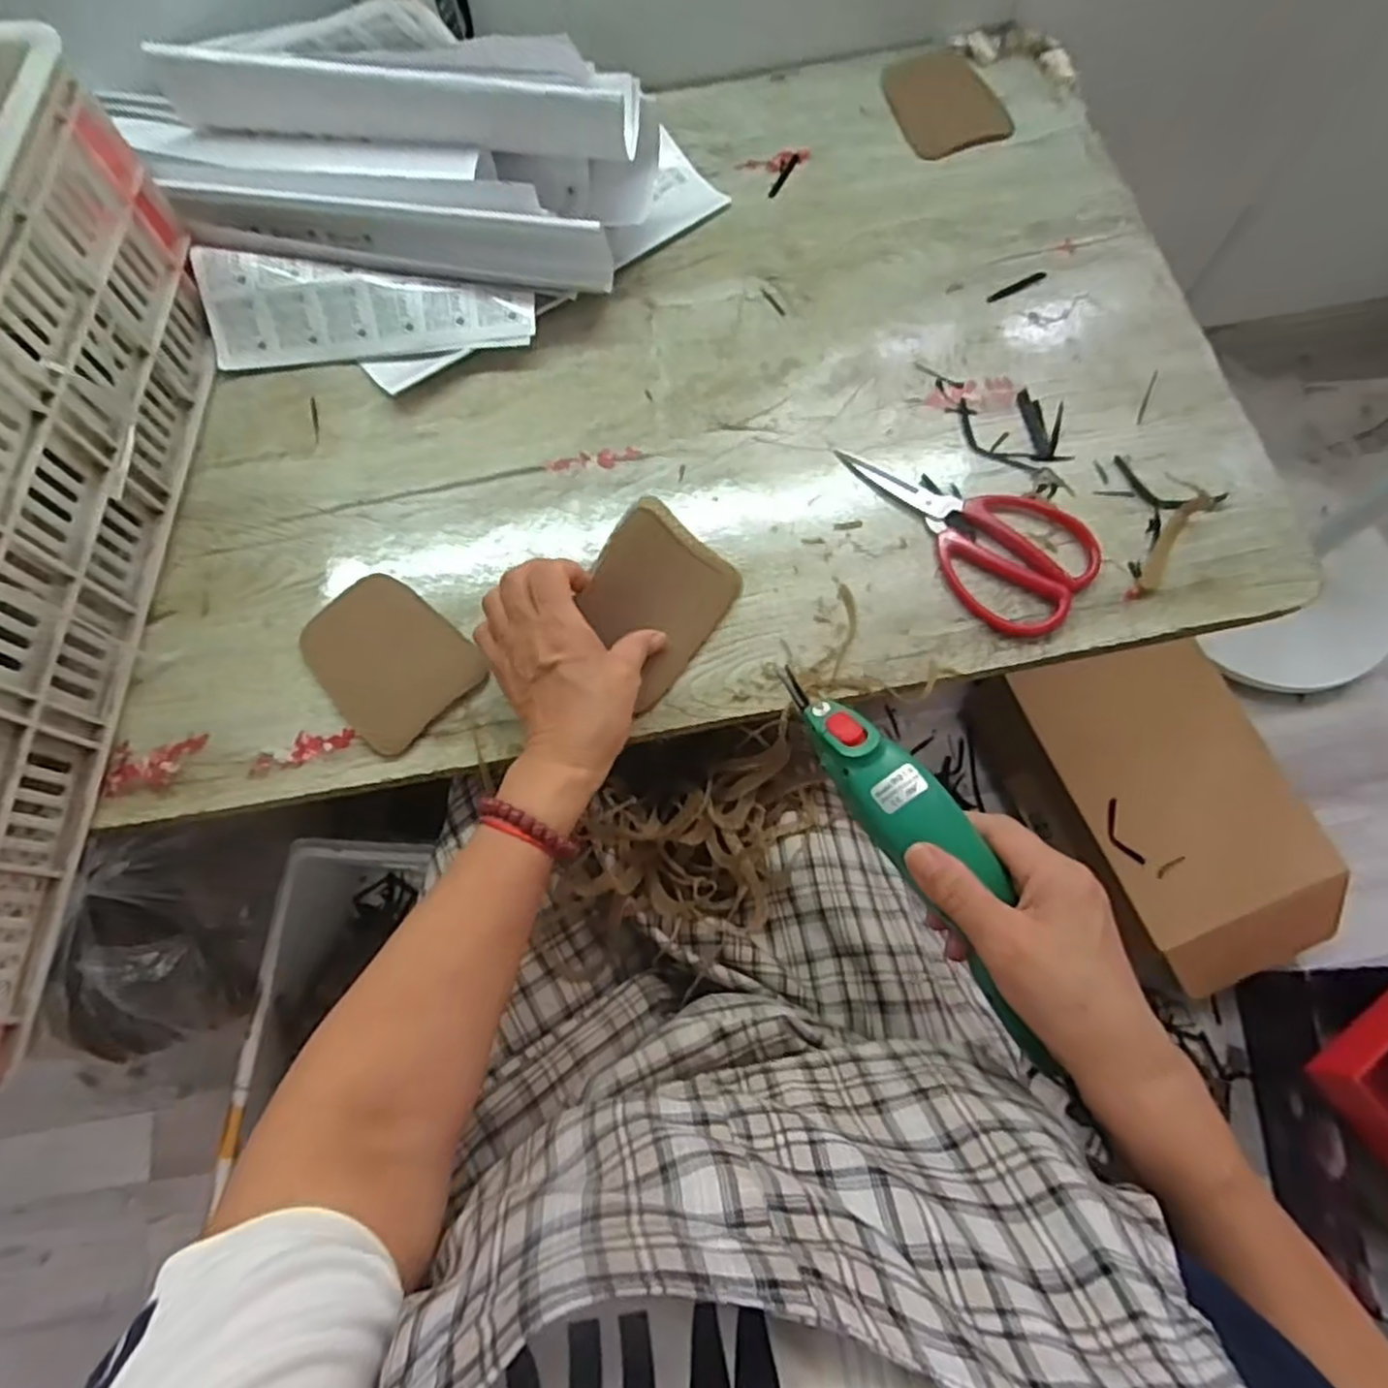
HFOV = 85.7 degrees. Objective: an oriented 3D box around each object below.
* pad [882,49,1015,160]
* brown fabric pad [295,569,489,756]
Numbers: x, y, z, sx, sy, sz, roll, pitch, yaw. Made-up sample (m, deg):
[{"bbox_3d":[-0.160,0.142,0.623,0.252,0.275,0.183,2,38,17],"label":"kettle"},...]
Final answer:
[{"bbox_3d":[0.222,-0.529,0.667,0.091,0.007,0.123,-15,70,-3],"label":"pad"},{"bbox_3d":[-0.204,-0.025,0.493,0.111,0.021,0.086,43,77,15],"label":"brown fabric pad"}]

